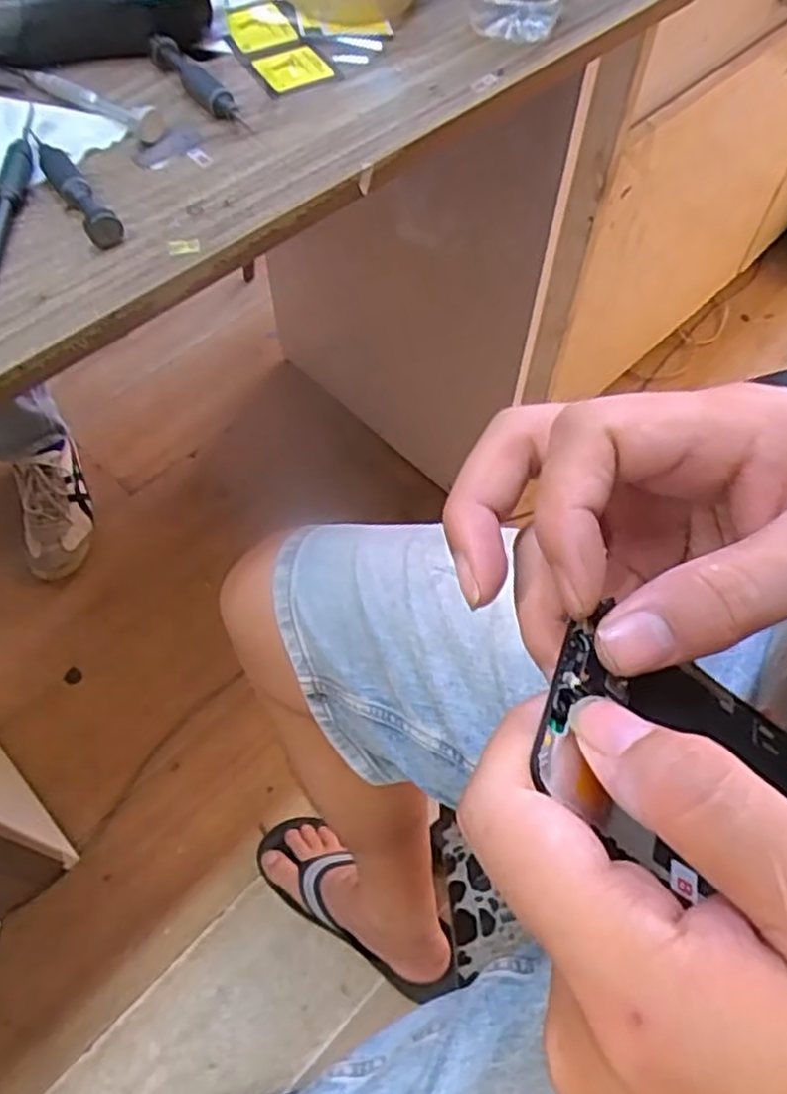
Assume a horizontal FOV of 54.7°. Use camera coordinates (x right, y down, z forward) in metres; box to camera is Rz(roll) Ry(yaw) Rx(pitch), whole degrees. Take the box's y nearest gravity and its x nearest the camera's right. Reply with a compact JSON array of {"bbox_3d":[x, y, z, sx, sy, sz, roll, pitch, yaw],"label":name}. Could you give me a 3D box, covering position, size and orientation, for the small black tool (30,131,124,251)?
[{"bbox_3d":[-0.174,-0.196,0.408,0.016,0.013,0.107,-29,63,-17],"label":"small black tool"}]

